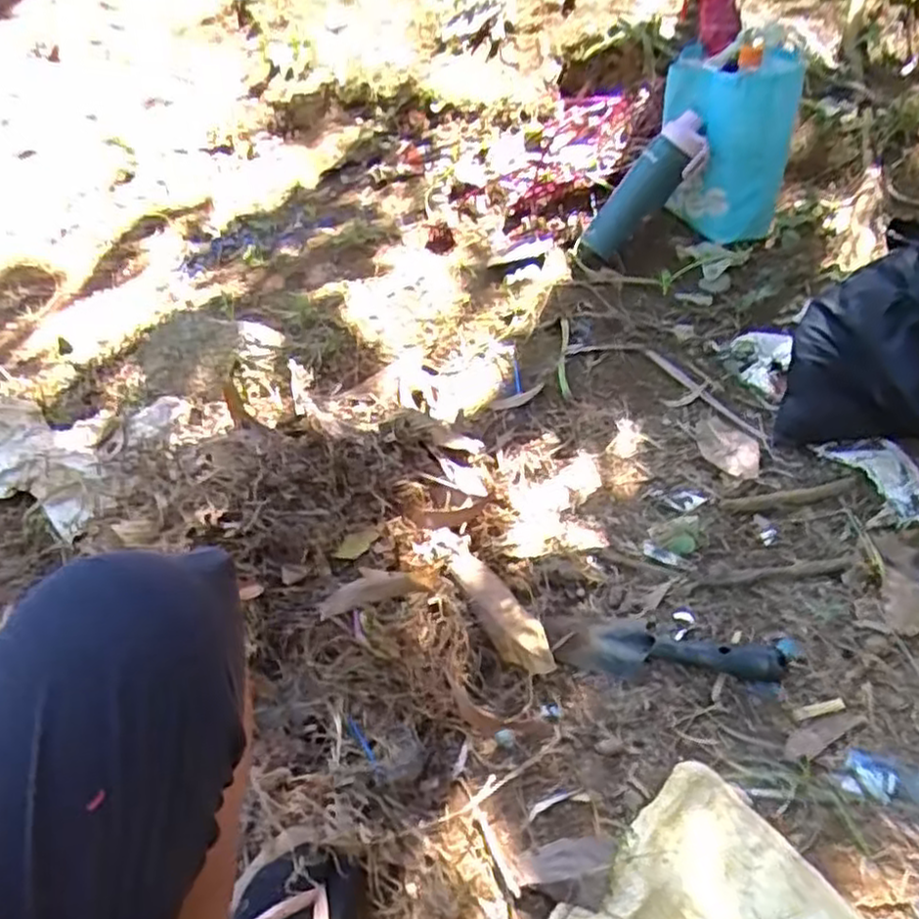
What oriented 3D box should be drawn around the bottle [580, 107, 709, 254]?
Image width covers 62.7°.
[{"bbox_3d":[0.273,-0.397,1.107,0.222,0.063,0.061,-49,49,19],"label":"bottle"}]

